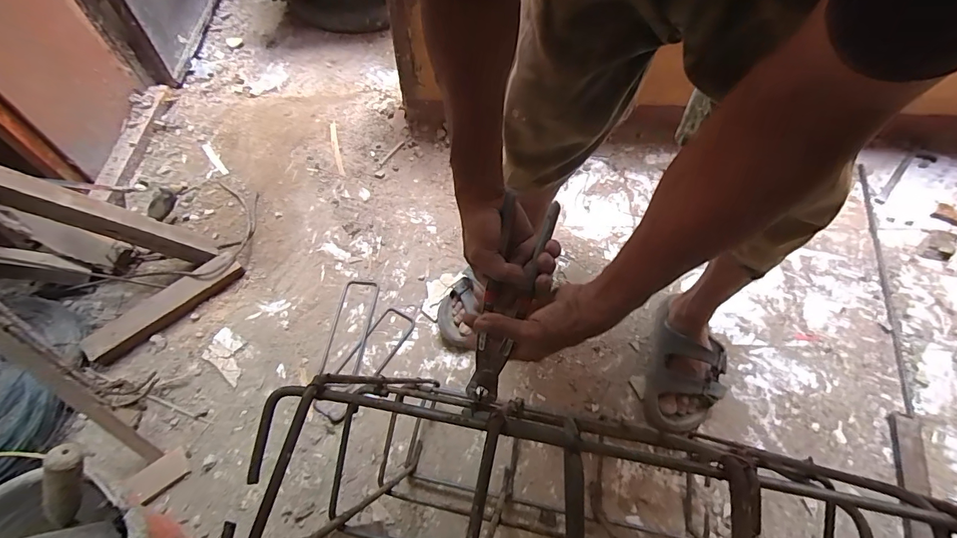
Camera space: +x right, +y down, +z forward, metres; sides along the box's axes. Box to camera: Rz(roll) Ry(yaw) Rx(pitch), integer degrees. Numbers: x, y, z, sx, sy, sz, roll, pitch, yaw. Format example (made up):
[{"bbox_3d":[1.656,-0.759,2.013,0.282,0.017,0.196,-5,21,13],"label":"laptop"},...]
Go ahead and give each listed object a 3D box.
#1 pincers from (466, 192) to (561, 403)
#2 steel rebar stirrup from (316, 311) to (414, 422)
[{"bbox_3d":[0.032,0.030,0.448,0.054,0.023,0.217,14,85,10],"label":"pincers"},{"bbox_3d":[-0.222,0.182,0.841,0.078,0.005,0.244,26,60,18],"label":"steel rebar stirrup"}]

